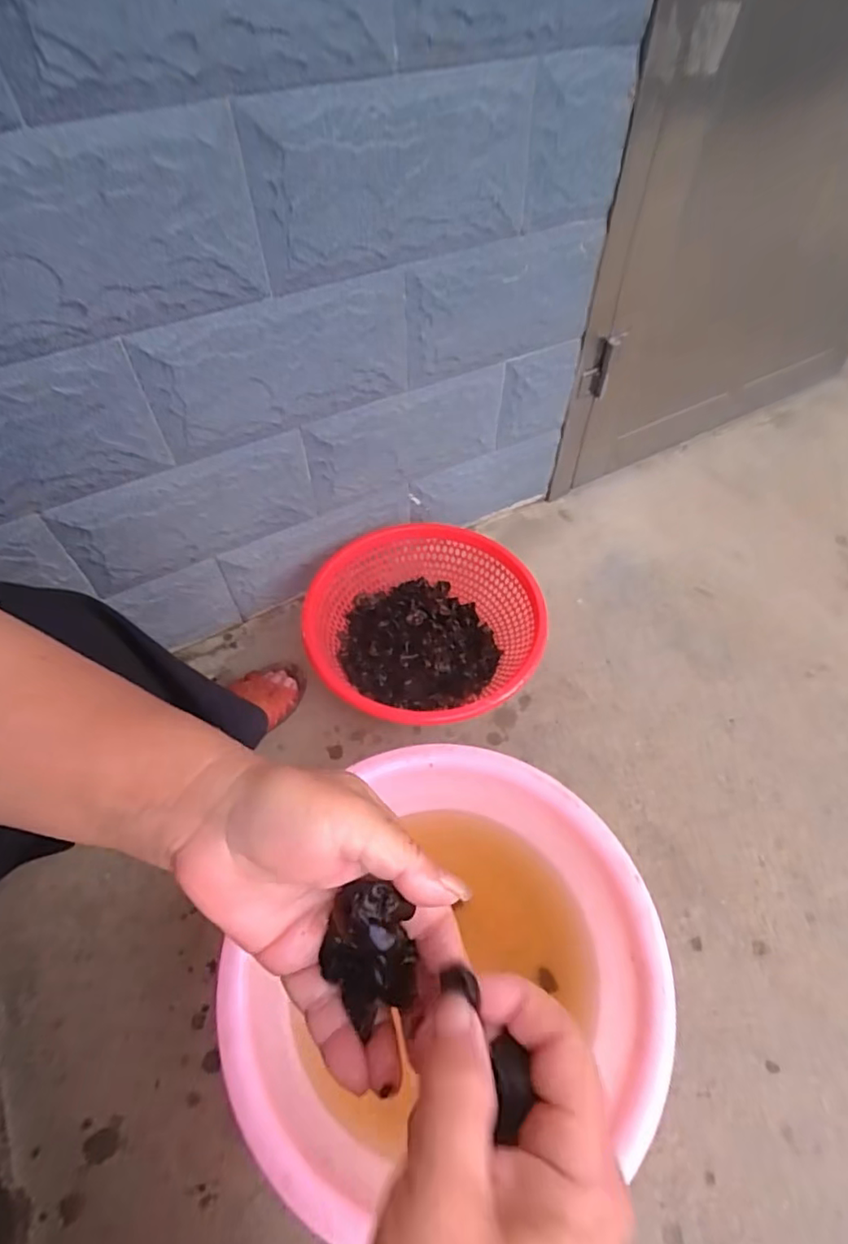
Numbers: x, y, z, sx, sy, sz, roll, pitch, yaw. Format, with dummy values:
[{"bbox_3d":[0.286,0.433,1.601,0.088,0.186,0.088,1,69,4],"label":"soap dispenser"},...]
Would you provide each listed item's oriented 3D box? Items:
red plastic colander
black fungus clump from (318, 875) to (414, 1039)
[{"bbox_3d":[0.000,0.004,0.753,0.271,0.110,0.263,0,56,-1],"label":"red plastic colander"},{"bbox_3d":[-0.021,0.132,0.228,0.035,0.028,0.046,11,56,6],"label":"black fungus clump"}]

